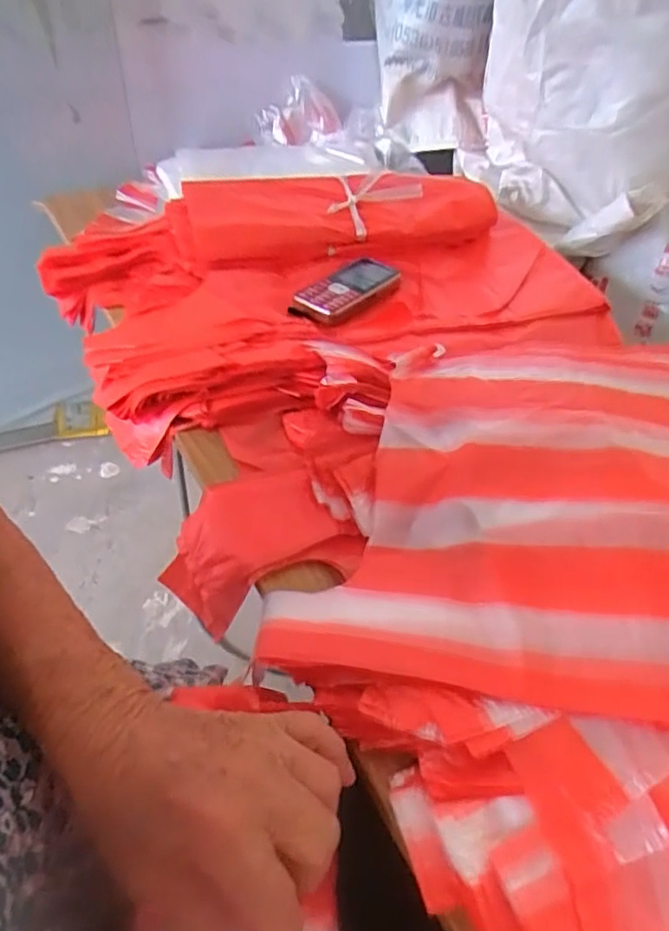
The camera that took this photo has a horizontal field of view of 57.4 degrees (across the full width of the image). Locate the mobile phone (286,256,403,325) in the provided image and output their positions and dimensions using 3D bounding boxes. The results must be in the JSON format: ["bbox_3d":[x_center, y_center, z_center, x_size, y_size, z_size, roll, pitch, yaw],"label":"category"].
[{"bbox_3d":[0.016,-0.186,0.640,0.060,0.015,0.139,30,50,24],"label":"mobile phone"}]

